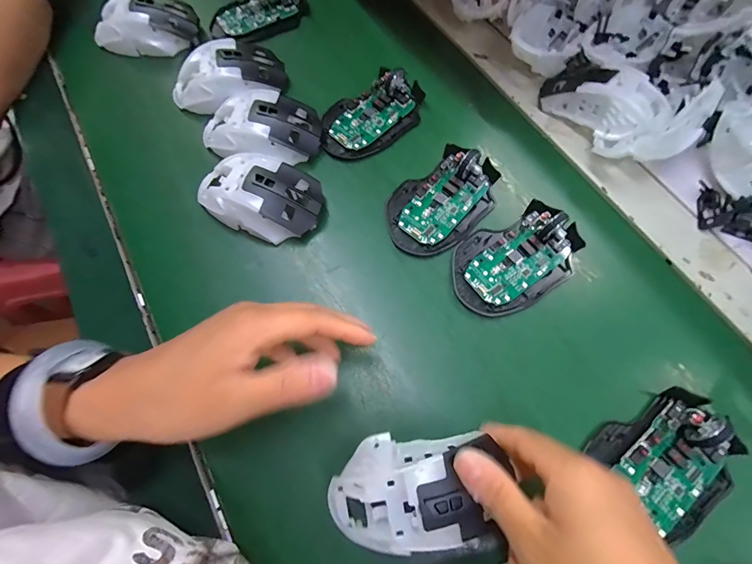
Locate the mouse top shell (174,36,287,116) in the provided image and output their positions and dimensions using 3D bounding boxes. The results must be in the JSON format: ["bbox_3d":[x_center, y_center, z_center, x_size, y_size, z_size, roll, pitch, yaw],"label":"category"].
[{"bbox_3d":[-0.146,-0.204,0.347,0.105,0.030,0.064,-35,74,-10],"label":"mouse top shell"}]

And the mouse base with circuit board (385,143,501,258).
[{"bbox_3d":[0.058,-0.074,0.305,0.072,0.026,0.110,42,77,14],"label":"mouse base with circuit board"}]

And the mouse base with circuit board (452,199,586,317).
[{"bbox_3d":[0.116,-0.022,0.285,0.110,0.027,0.072,-30,73,-8],"label":"mouse base with circuit board"}]

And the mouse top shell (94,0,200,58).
[{"bbox_3d":[-0.244,-0.272,0.374,0.105,0.040,0.058,-22,72,-6],"label":"mouse top shell"}]

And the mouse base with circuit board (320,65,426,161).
[{"bbox_3d":[-0.003,-0.166,0.340,0.111,0.024,0.069,-34,74,-10],"label":"mouse base with circuit board"}]

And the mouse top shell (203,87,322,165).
[{"bbox_3d":[-0.105,-0.146,0.327,0.107,0.031,0.067,4,71,3],"label":"mouse top shell"}]

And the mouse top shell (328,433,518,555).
[{"bbox_3d":[0.027,0.128,0.215,0.108,0.035,0.062,0,69,-1],"label":"mouse top shell"}]

